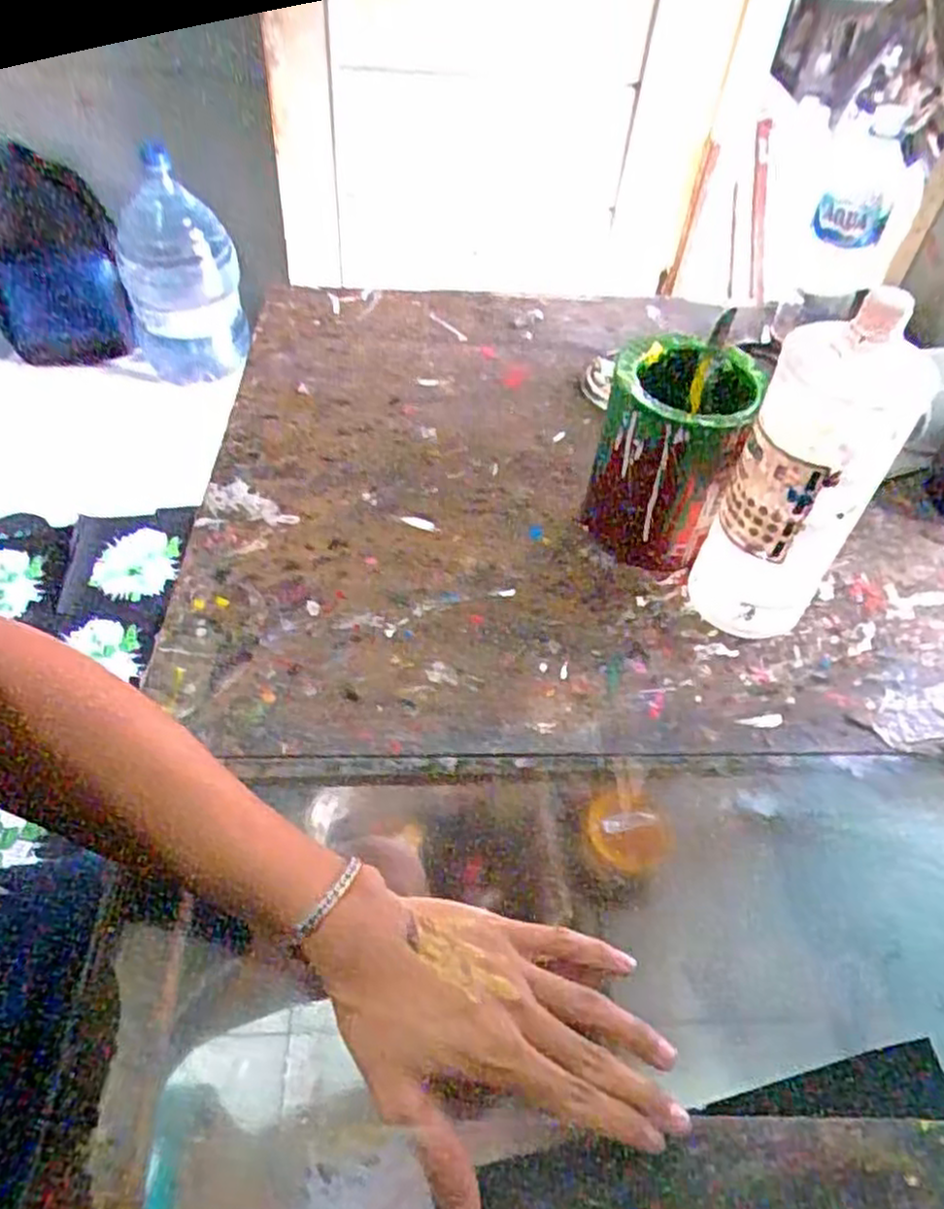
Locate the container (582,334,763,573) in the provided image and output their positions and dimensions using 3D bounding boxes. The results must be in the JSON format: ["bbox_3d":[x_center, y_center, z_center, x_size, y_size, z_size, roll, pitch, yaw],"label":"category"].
[{"bbox_3d":[0.147,-0.113,0.576,0.098,0.145,0.106,18,50,10],"label":"container"}]

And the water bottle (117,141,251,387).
[{"bbox_3d":[-0.660,-0.737,1.691,0.232,0.478,0.224,-22,56,-22],"label":"water bottle"}]

